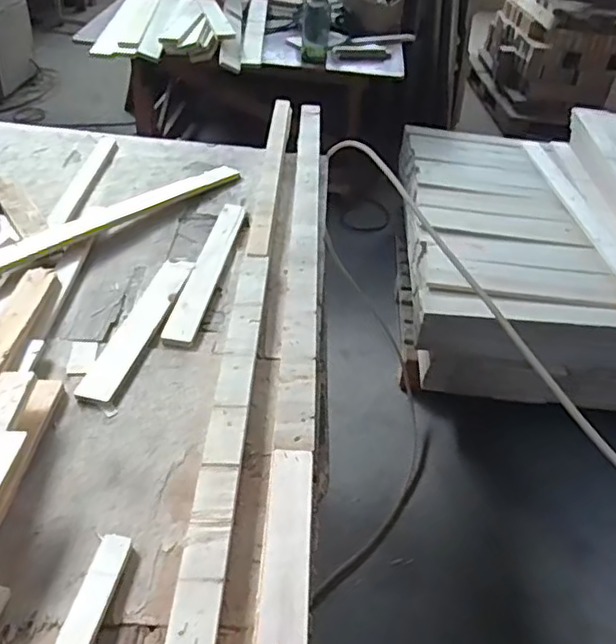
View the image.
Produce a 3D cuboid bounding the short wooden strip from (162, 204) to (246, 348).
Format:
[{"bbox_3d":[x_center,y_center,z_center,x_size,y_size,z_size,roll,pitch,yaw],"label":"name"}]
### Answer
[{"bbox_3d":[-0.189,-0.110,1.180,0.057,0.013,0.452,9,39,3],"label":"short wooden strip"}]

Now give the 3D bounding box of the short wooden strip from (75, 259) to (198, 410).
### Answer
[{"bbox_3d":[-0.283,0.000,1.043,0.067,0.010,0.376,11,40,7],"label":"short wooden strip"}]

